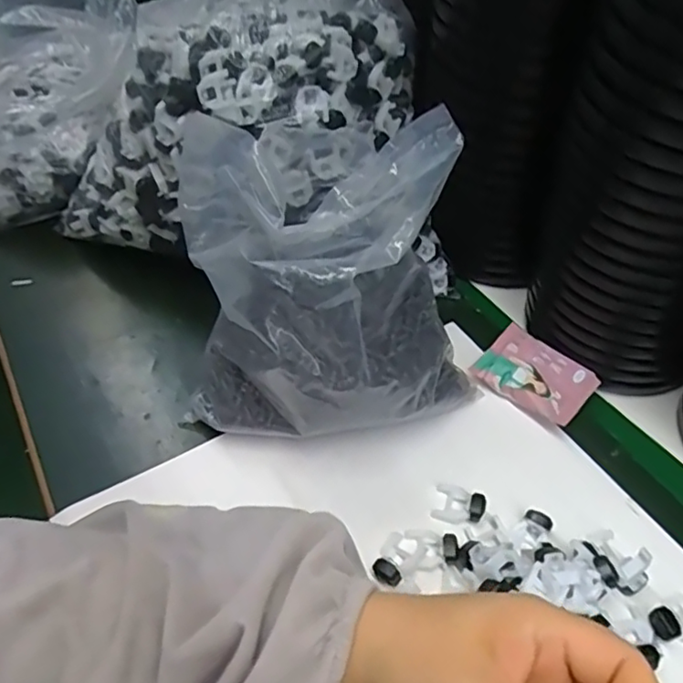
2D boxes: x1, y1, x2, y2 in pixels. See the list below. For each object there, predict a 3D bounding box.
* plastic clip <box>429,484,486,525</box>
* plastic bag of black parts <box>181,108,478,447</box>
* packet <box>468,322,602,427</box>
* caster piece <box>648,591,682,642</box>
[{"bbox_3d":[0.071,0.097,0.356,0.029,0.009,0.021,14,50,10],"label":"plastic clip"},{"bbox_3d":[-0.006,-0.028,0.348,0.173,0.153,0.104,-5,49,-6],"label":"plastic bag of black parts"},{"bbox_3d":[0.139,0.022,0.421,0.073,0.016,0.061,35,56,25],"label":"packet"},{"bbox_3d":[0.180,0.147,0.316,0.028,0.009,0.023,-11,50,-11],"label":"caster piece"}]

